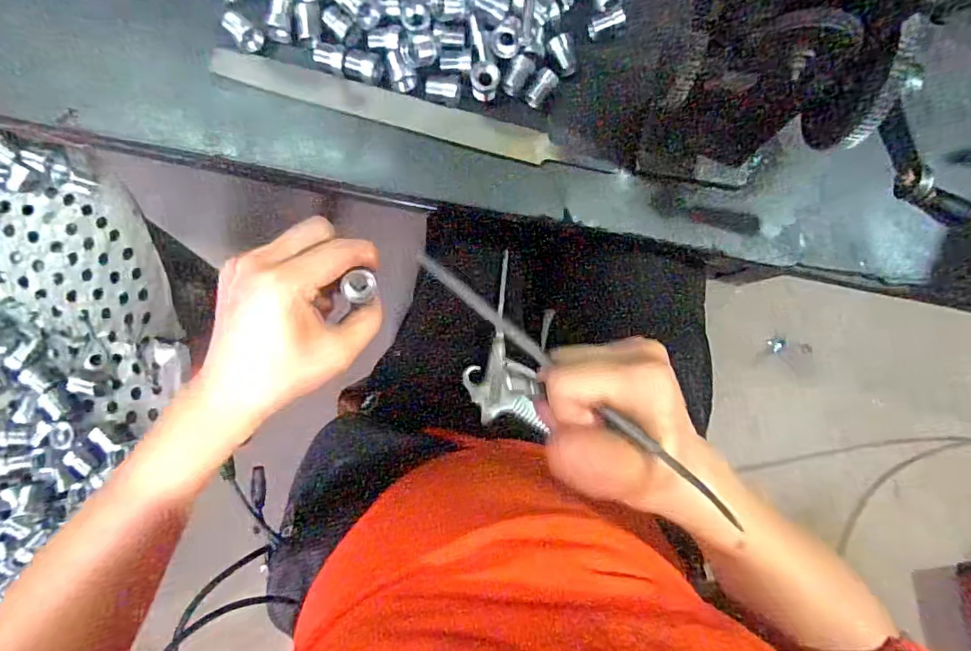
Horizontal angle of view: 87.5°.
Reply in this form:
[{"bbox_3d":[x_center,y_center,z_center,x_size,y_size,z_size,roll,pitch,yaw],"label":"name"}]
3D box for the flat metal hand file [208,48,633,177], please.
[{"bbox_3d":[-0.048,-0.156,0.375,0.304,0.011,0.024,16,88,-1],"label":"flat metal hand file"}]

